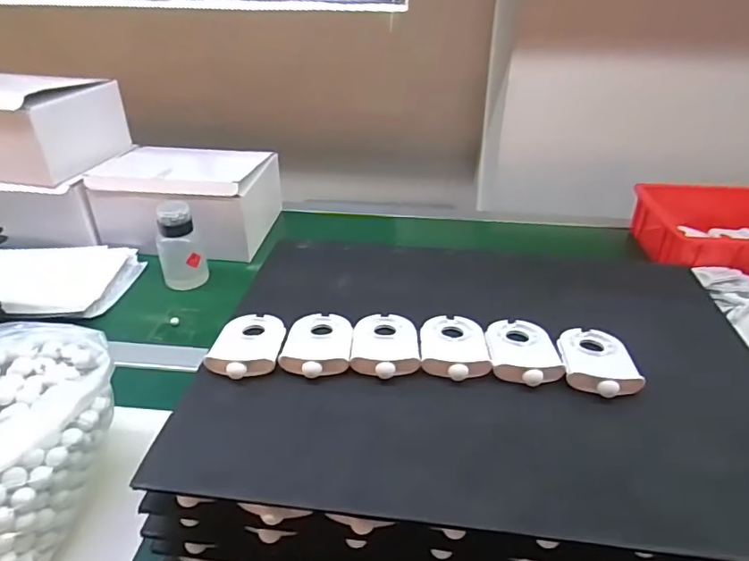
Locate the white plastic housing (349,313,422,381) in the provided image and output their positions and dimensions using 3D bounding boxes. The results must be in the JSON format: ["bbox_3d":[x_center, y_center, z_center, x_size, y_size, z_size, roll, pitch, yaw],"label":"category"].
[{"bbox_3d":[0.010,0.056,0.469,0.058,0.015,0.086,1,32,0],"label":"white plastic housing"}]

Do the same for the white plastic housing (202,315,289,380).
[{"bbox_3d":[-0.111,0.056,0.465,0.059,0.017,0.085,2,32,3],"label":"white plastic housing"}]

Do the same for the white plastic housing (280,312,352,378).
[{"bbox_3d":[-0.050,0.056,0.466,0.059,0.013,0.085,1,32,1],"label":"white plastic housing"}]

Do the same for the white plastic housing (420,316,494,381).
[{"bbox_3d":[0.071,0.057,0.467,0.059,0.013,0.085,2,32,1],"label":"white plastic housing"}]

